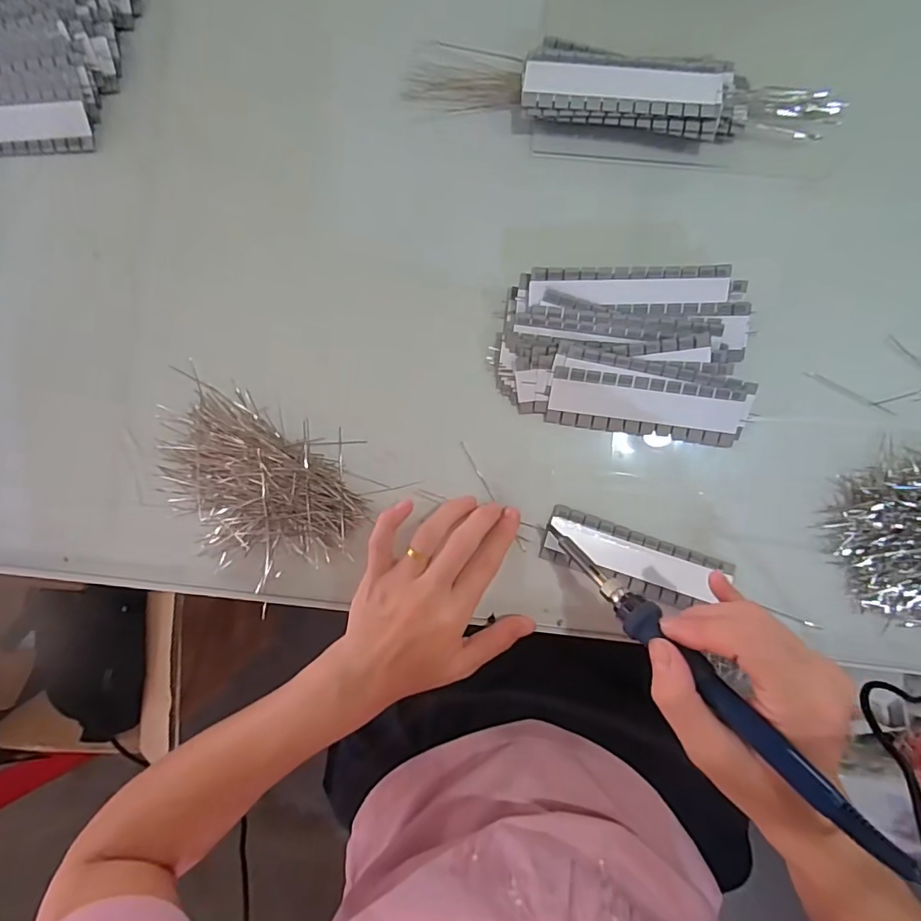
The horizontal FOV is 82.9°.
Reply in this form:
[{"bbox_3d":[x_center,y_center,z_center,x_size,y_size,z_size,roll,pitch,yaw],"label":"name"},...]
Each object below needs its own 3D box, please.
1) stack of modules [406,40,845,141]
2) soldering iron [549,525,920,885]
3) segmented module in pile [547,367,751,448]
[{"bbox_3d":[0.108,-0.252,0.357,0.283,0.023,0.053,10,90,4],"label":"stack of modules"},{"bbox_3d":[0.116,0.103,0.266,0.019,0.014,0.216,-47,49,2],"label":"soldering iron"},{"bbox_3d":[0.124,-0.036,0.352,0.125,0.004,0.039,8,110,2],"label":"segmented module in pile"}]

